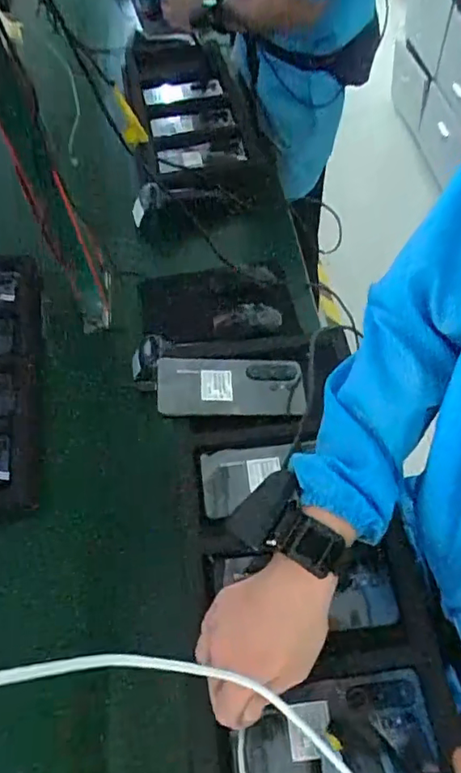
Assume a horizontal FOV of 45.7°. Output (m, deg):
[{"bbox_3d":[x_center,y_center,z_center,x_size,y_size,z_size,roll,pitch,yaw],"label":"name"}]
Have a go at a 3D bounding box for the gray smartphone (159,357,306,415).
[{"bbox_3d":[0.001,0.000,0.633,0.167,0.009,0.070,1,68,-6],"label":"gray smartphone"}]

